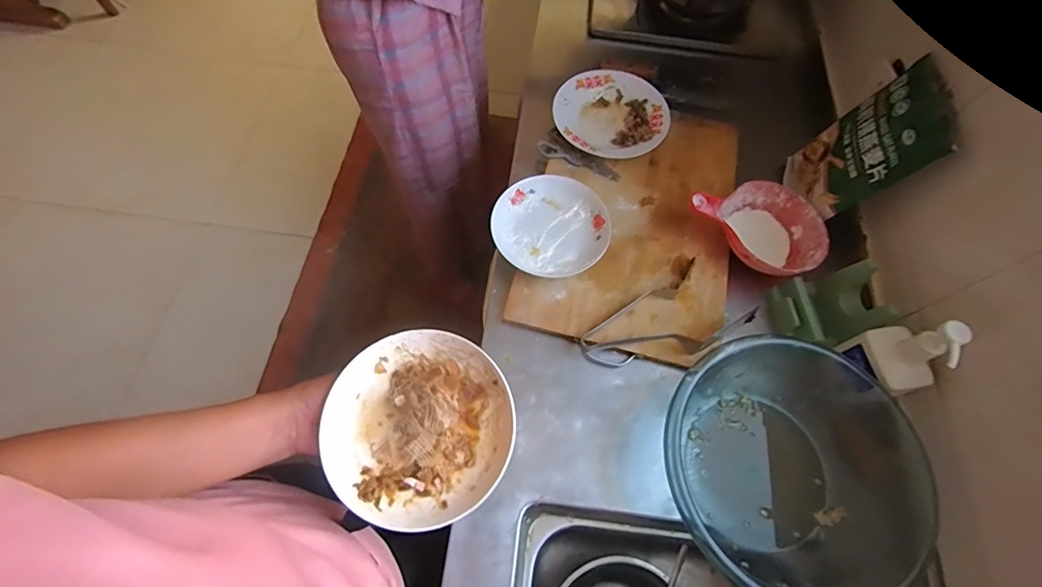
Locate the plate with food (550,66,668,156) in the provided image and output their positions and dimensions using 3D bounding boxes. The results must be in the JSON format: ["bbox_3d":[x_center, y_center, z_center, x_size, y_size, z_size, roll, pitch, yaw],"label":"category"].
[{"bbox_3d":[0.164,-0.334,0.879,0.200,0.040,0.191,1,66,-2],"label":"plate with food"}]

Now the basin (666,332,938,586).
[{"bbox_3d":[0.349,0.229,0.615,0.281,0.143,0.298,1,66,-2],"label":"basin"}]

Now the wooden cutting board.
[{"bbox_3d":[0.195,-0.141,0.803,0.337,0.031,0.500,14,66,5],"label":"wooden cutting board"}]

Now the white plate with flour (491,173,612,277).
[{"bbox_3d":[0.050,-0.108,0.768,0.186,0.036,0.182,1,66,-2],"label":"white plate with flour"}]

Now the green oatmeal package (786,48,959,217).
[{"bbox_3d":[0.530,-0.226,0.746,0.032,0.248,0.182,18,65,-15],"label":"green oatmeal package"}]

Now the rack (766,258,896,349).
[{"bbox_3d":[0.461,0.018,0.701,0.116,0.107,0.113,-6,66,-4],"label":"rack"}]

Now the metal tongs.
[{"bbox_3d":[0.217,0.044,0.698,0.244,0.049,0.126,-32,70,-15],"label":"metal tongs"}]

